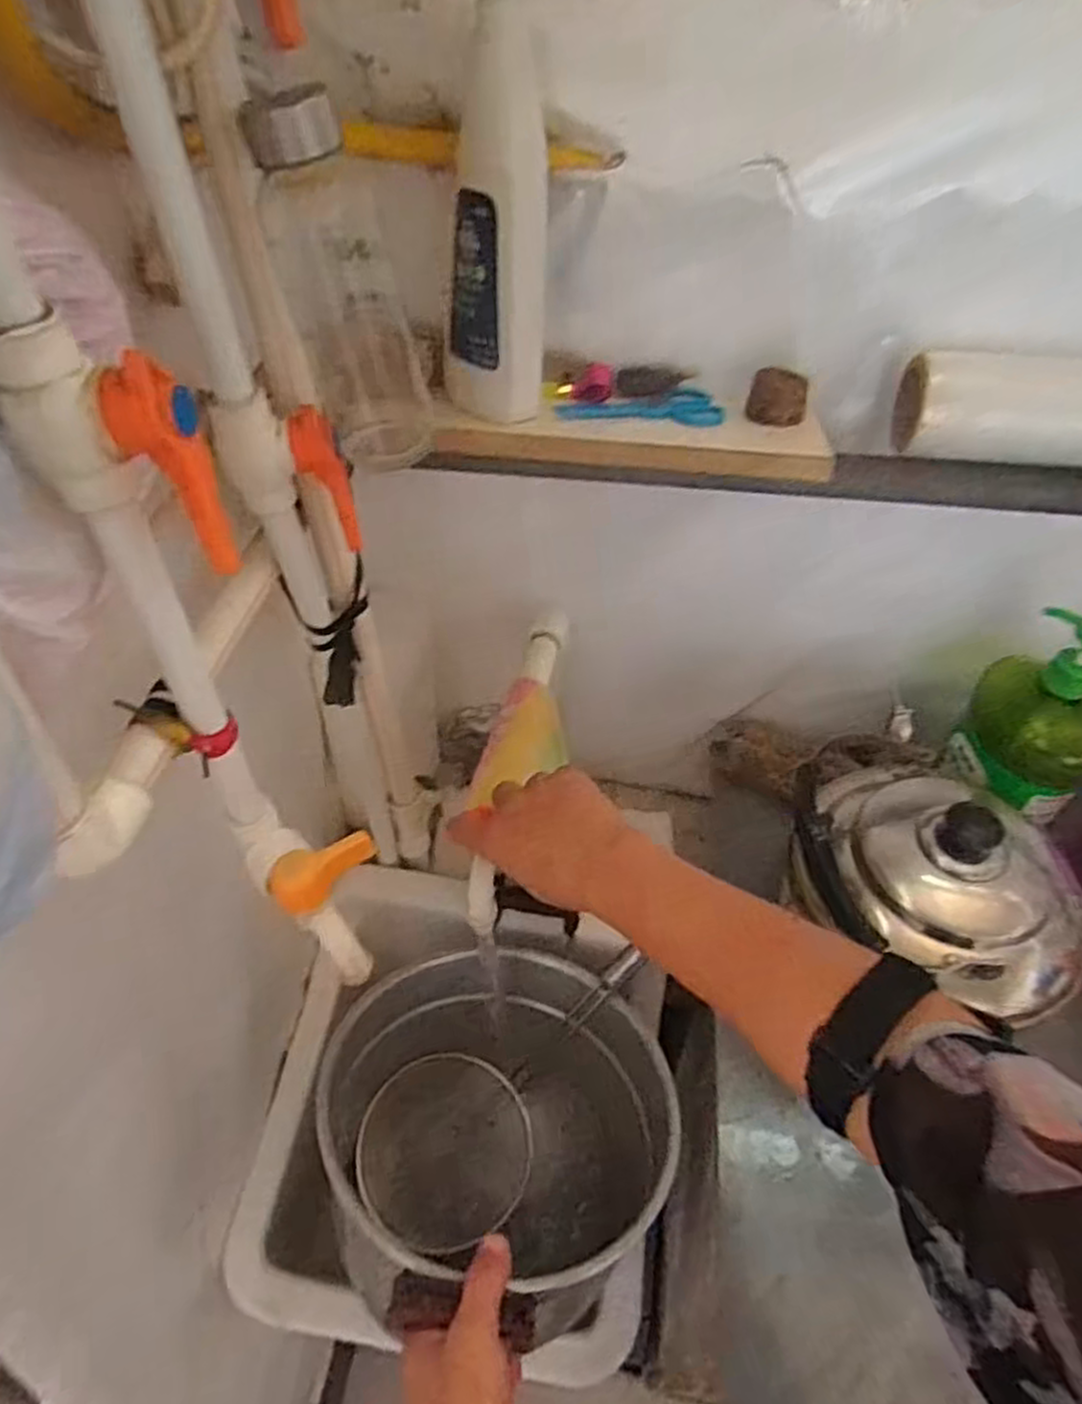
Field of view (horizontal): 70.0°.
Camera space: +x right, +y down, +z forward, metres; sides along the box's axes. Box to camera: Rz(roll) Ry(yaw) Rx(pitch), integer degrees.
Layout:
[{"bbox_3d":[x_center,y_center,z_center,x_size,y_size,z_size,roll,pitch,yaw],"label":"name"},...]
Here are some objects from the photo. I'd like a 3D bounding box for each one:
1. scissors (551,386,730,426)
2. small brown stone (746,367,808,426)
[{"bbox_3d":[0.071,-0.217,0.568,0.116,0.012,0.050,0,47,0],"label":"scissors"},{"bbox_3d":[0.169,-0.219,0.549,0.039,0.030,0.034,14,48,13],"label":"small brown stone"}]

